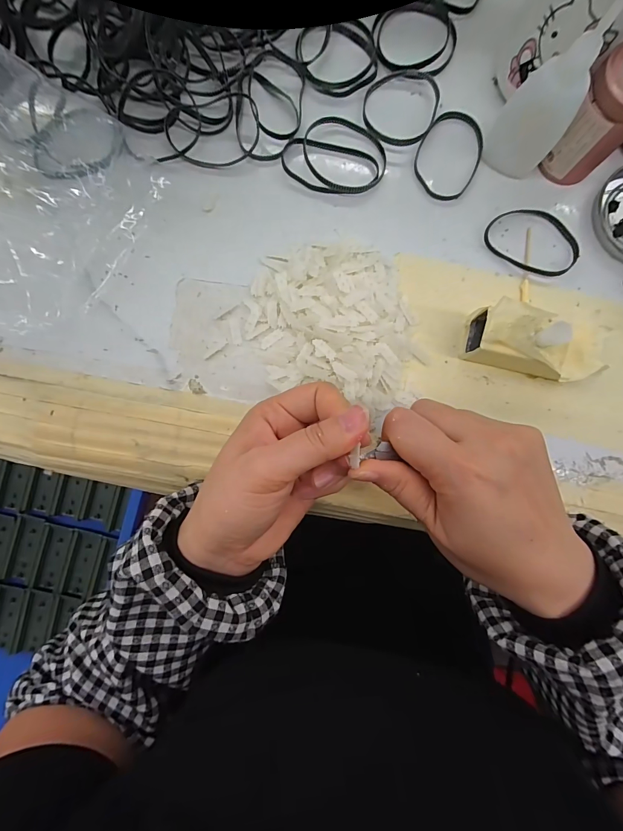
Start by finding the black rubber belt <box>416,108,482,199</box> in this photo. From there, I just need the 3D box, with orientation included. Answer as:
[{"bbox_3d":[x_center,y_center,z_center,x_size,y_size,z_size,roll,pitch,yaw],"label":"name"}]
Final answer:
[{"bbox_3d":[0.107,-0.200,0.267,0.049,0.006,0.069,31,88,1],"label":"black rubber belt"}]

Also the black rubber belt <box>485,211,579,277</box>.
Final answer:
[{"bbox_3d":[0.169,-0.132,0.264,0.071,0.007,0.046,32,87,3],"label":"black rubber belt"}]

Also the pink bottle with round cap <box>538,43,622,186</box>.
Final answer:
[{"bbox_3d":[0.197,-0.203,0.239,0.046,0.065,0.043,39,88,1],"label":"pink bottle with round cap"}]

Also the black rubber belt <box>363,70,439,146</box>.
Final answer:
[{"bbox_3d":[0.068,-0.235,0.267,0.055,0.005,0.061,15,88,0],"label":"black rubber belt"}]

